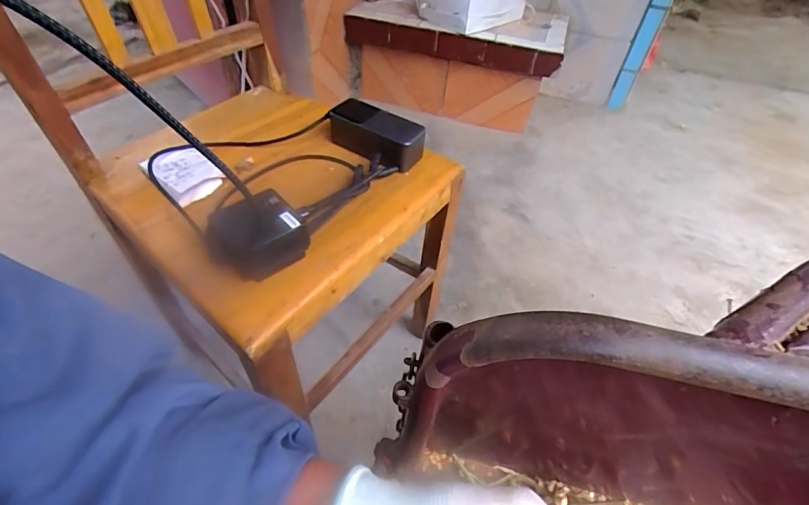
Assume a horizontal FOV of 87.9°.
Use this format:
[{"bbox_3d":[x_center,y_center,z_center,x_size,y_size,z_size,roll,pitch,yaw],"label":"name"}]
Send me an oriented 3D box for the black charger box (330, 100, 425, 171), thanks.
[{"bbox_3d":[-0.042,-0.164,0.585,0.138,0.054,0.059,31,53,21],"label":"black charger box"}]

